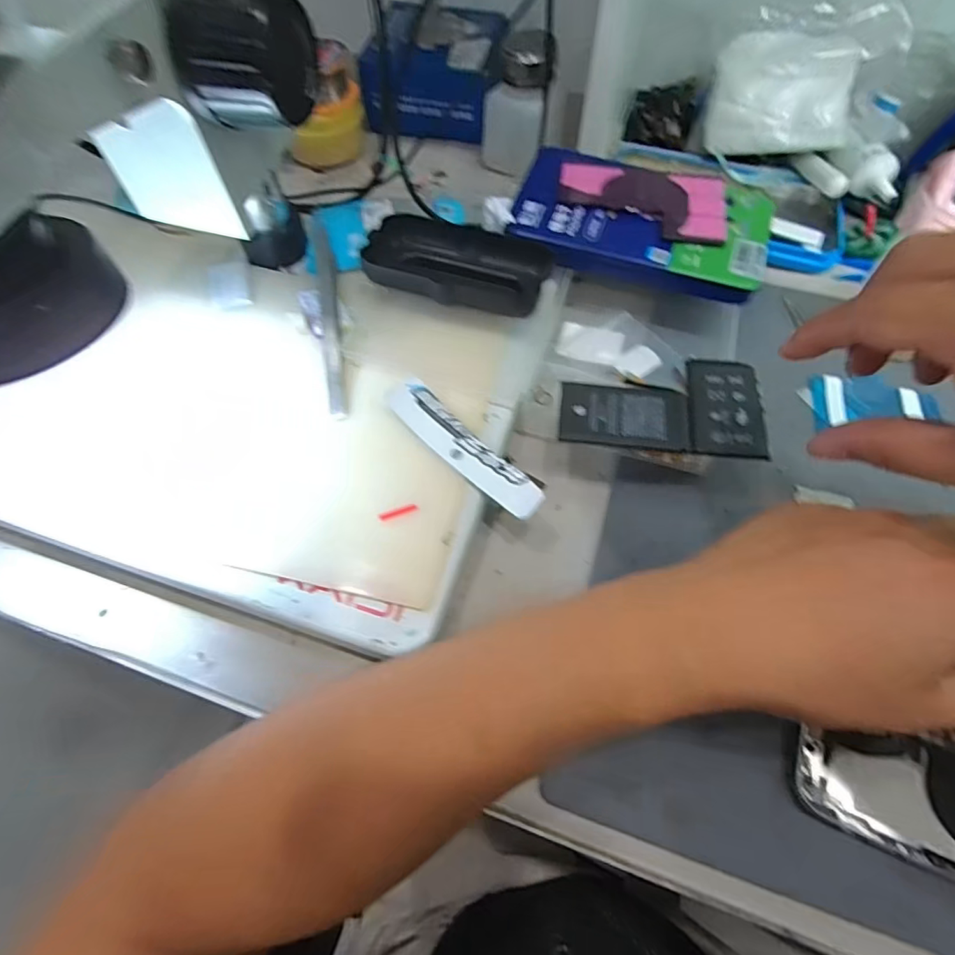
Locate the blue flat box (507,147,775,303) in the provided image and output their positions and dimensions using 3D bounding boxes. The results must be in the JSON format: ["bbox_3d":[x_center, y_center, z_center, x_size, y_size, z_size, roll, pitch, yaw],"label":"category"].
[{"bbox_3d":[0.101,-0.161,0.322,0.156,0.018,0.098,19,63,10],"label":"blue flat box"}]

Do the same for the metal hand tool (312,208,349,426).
[{"bbox_3d":[-0.086,-0.095,0.299,0.010,0.010,0.133,-8,75,-4],"label":"metal hand tool"}]

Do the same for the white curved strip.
[{"bbox_3d":[-0.007,-0.016,0.264,0.021,0.008,0.100,-40,68,-19],"label":"white curved strip"}]

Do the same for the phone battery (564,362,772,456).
[{"bbox_3d":[0.097,-0.041,0.271,0.101,0.004,0.060,6,62,6],"label":"phone battery"}]

